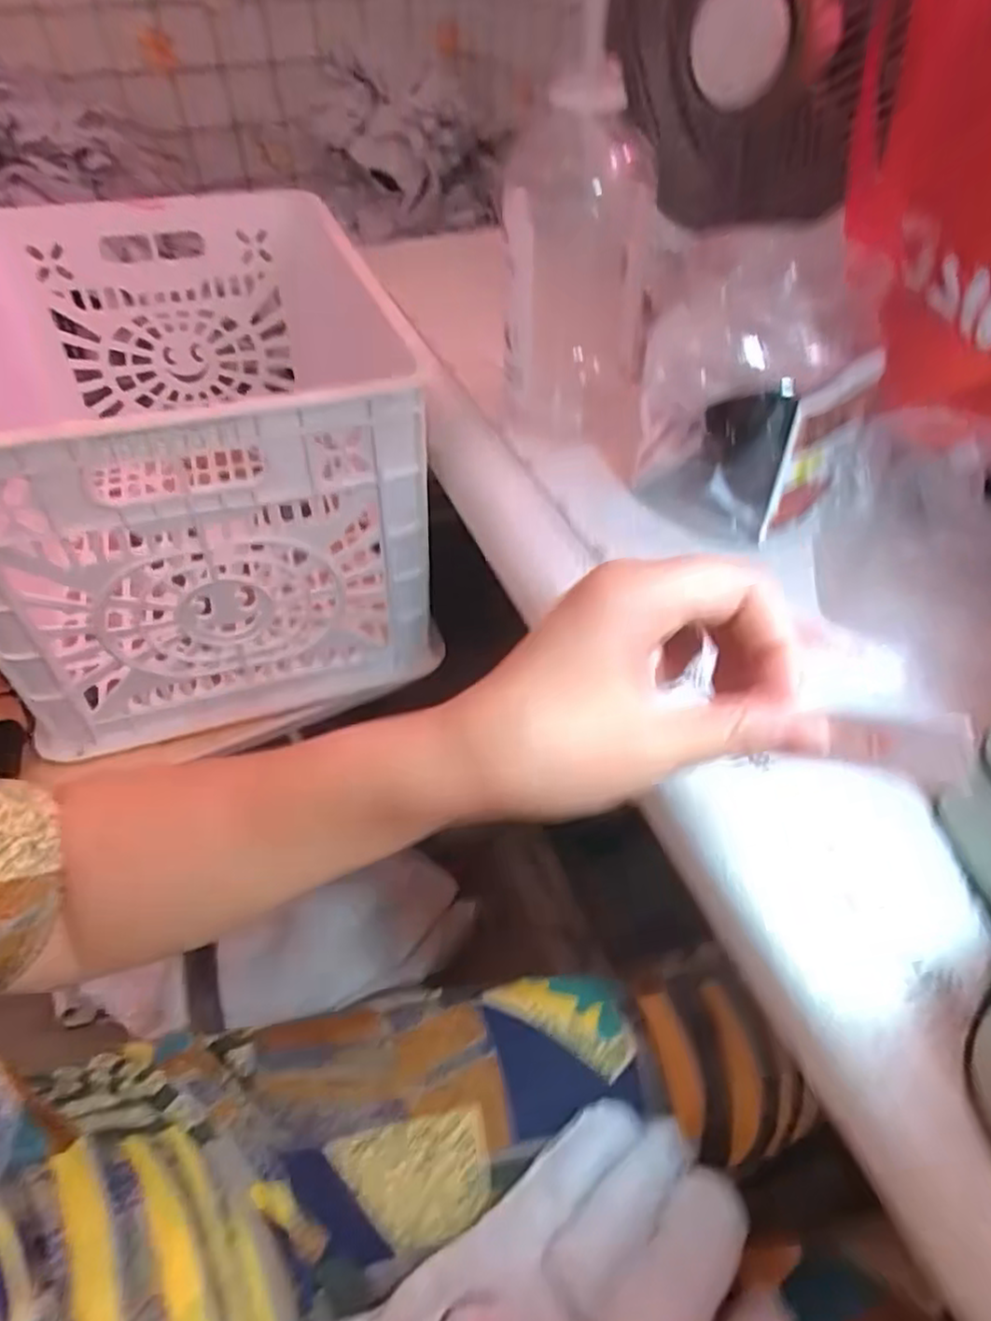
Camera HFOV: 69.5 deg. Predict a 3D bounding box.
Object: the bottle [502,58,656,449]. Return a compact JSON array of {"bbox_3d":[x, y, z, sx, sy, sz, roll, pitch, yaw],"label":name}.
[{"bbox_3d":[0.049,-0.234,0.446,0.087,0.200,0.077,5,47,6],"label":"bottle"}]

